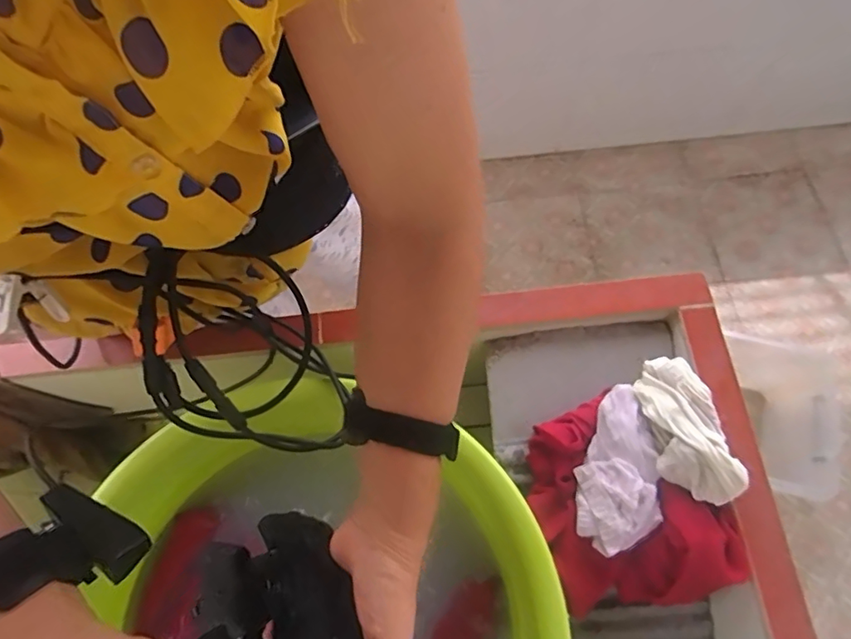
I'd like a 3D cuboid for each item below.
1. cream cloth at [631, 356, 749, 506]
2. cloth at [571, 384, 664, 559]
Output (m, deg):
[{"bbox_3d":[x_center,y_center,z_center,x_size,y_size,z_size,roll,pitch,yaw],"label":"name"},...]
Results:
[{"bbox_3d":[0.219,0.089,0.452,0.058,0.033,0.122,-10,67,-1],"label":"cream cloth"},{"bbox_3d":[0.164,0.128,0.466,0.065,0.030,0.134,1,67,4],"label":"cloth"}]

